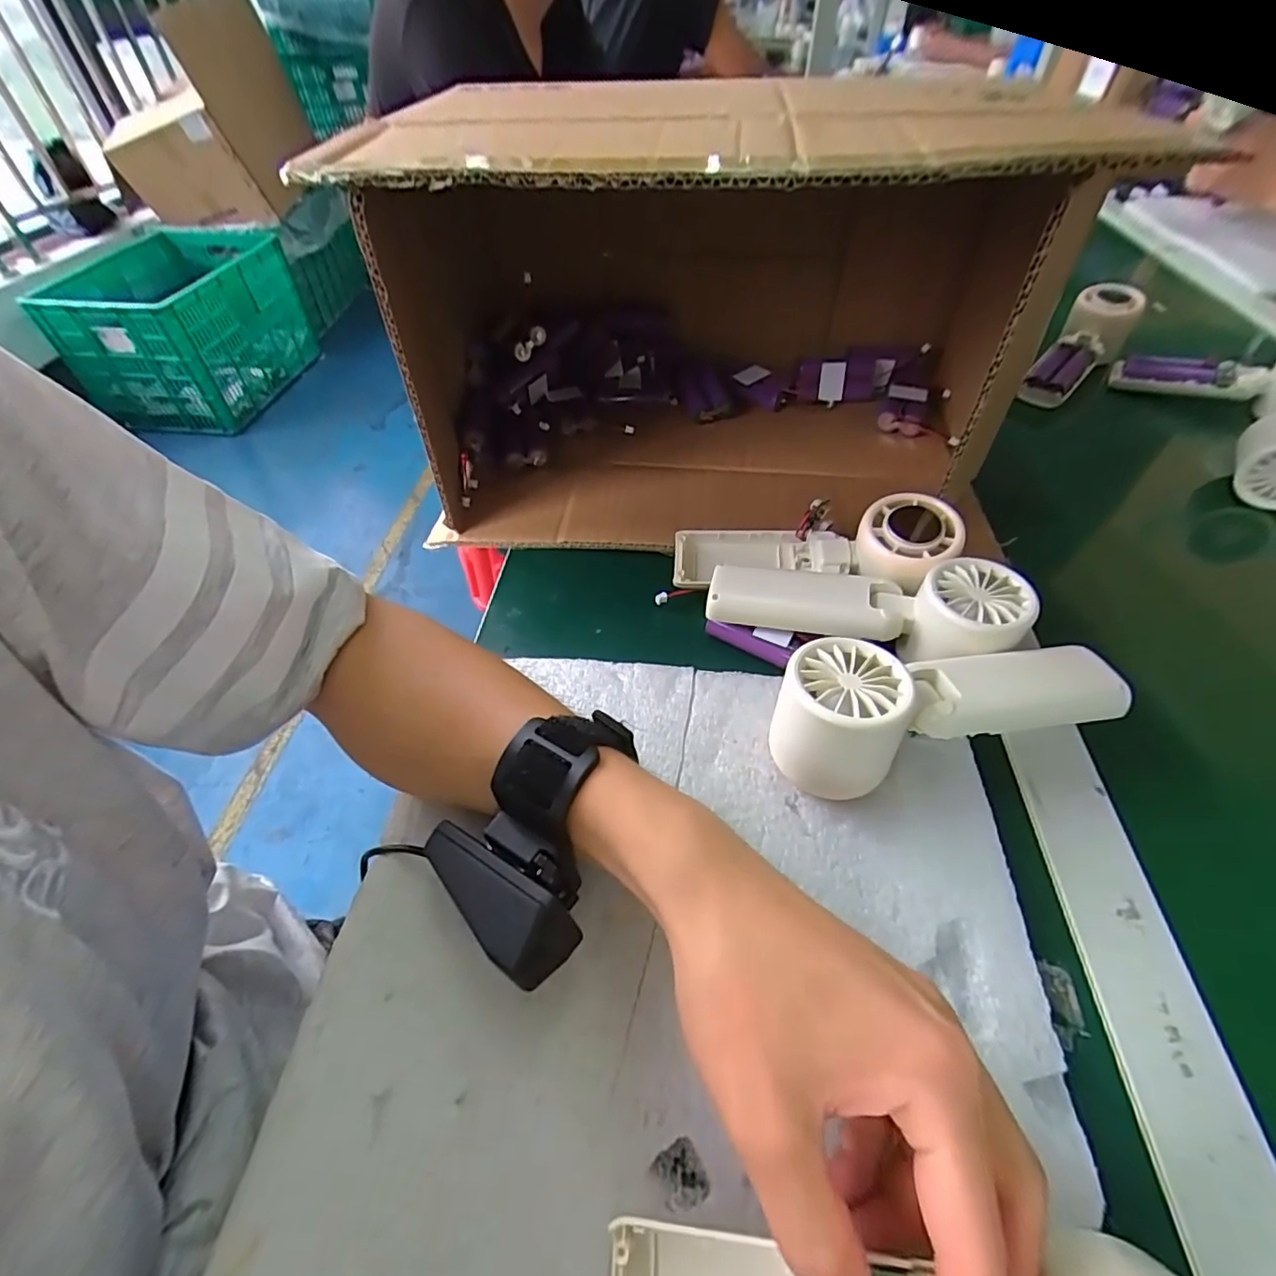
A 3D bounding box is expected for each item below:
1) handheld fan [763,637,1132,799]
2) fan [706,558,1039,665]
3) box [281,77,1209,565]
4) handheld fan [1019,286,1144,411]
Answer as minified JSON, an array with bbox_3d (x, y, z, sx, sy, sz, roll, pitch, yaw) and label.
[{"bbox_3d":[0.142,0.028,0.276,0.171,0.056,0.056,-11,50,-8],"label":"handheld fan"},{"bbox_3d":[0.123,-0.017,0.326,0.164,0.044,0.057,12,51,12],"label":"fan"},{"bbox_3d":[0.059,-0.231,0.412,0.413,0.220,0.292,4,50,5],"label":"box"},{"bbox_3d":[0.419,-0.273,0.554,0.051,0.048,0.155,35,74,29],"label":"handheld fan"}]

